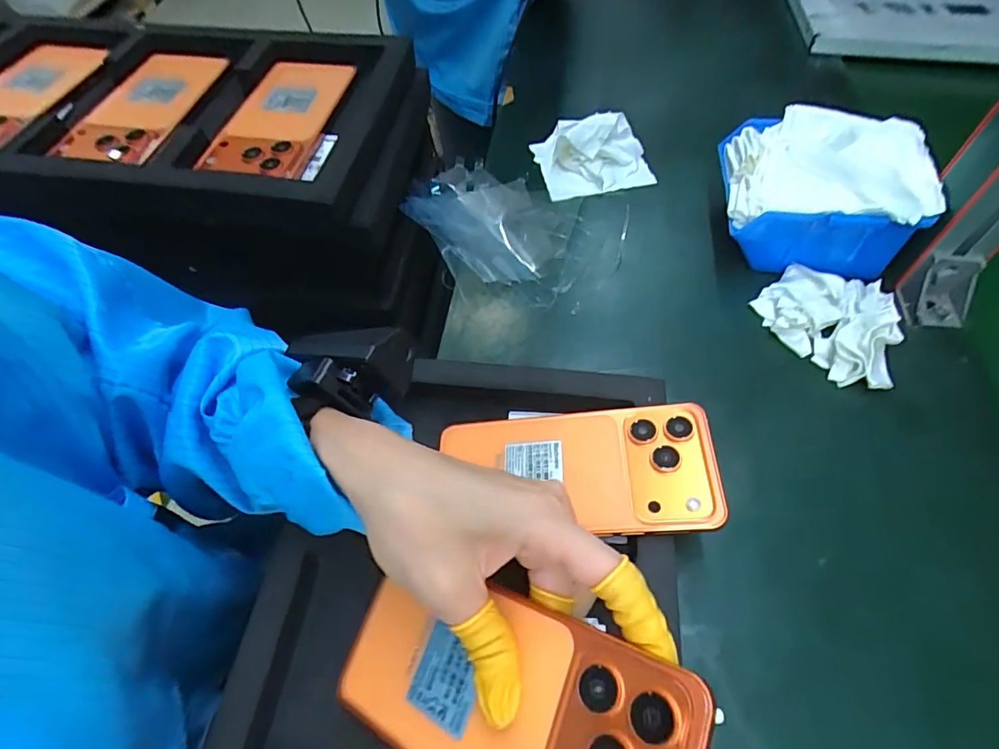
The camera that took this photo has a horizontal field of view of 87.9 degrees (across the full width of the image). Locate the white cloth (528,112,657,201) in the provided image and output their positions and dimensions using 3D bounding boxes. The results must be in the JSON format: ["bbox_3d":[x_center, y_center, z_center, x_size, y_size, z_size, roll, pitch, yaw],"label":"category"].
[{"bbox_3d":[0.091,-0.224,0.511,0.100,0.048,0.092,-14,58,-7],"label":"white cloth"}]

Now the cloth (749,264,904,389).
[{"bbox_3d":[0.255,-0.043,0.389,0.081,0.034,0.104,-31,62,-17],"label":"cloth"}]

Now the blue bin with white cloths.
[{"bbox_3d":[0.256,-0.144,0.426,0.141,0.089,0.119,11,59,8],"label":"blue bin with white cloths"}]

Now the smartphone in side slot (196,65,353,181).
[{"bbox_3d":[-0.176,-0.201,0.410,0.076,0.015,0.157,9,58,7],"label":"smartphone in side slot"}]

